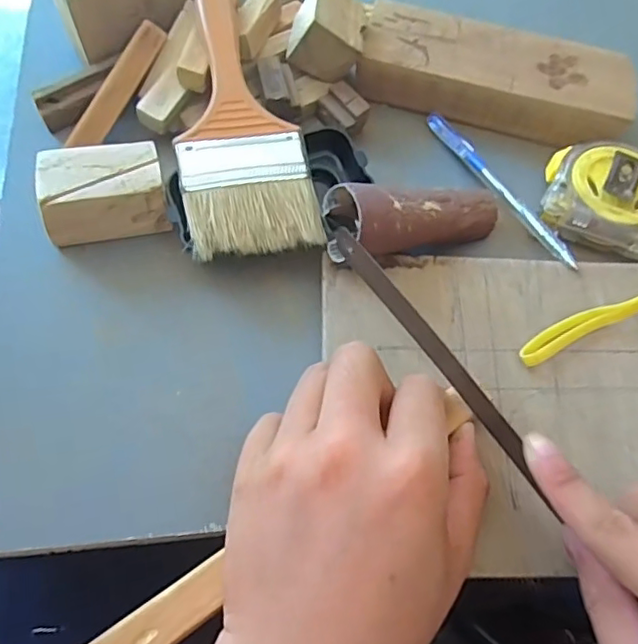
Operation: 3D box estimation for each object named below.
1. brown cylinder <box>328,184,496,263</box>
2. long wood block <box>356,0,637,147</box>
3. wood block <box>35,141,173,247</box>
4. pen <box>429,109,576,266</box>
[{"bbox_3d":[0.053,-0.055,0.325,0.102,0.033,0.043,-6,65,-26],"label":"brown cylinder"},{"bbox_3d":[0.110,-0.156,0.381,0.165,0.032,0.063,11,66,2],"label":"long wood block"},{"bbox_3d":[-0.114,-0.069,0.323,0.066,0.037,0.042,-11,67,-8],"label":"wood block"},{"bbox_3d":[0.106,-0.081,0.351,0.010,0.015,0.132,-28,70,-15],"label":"pen"}]

